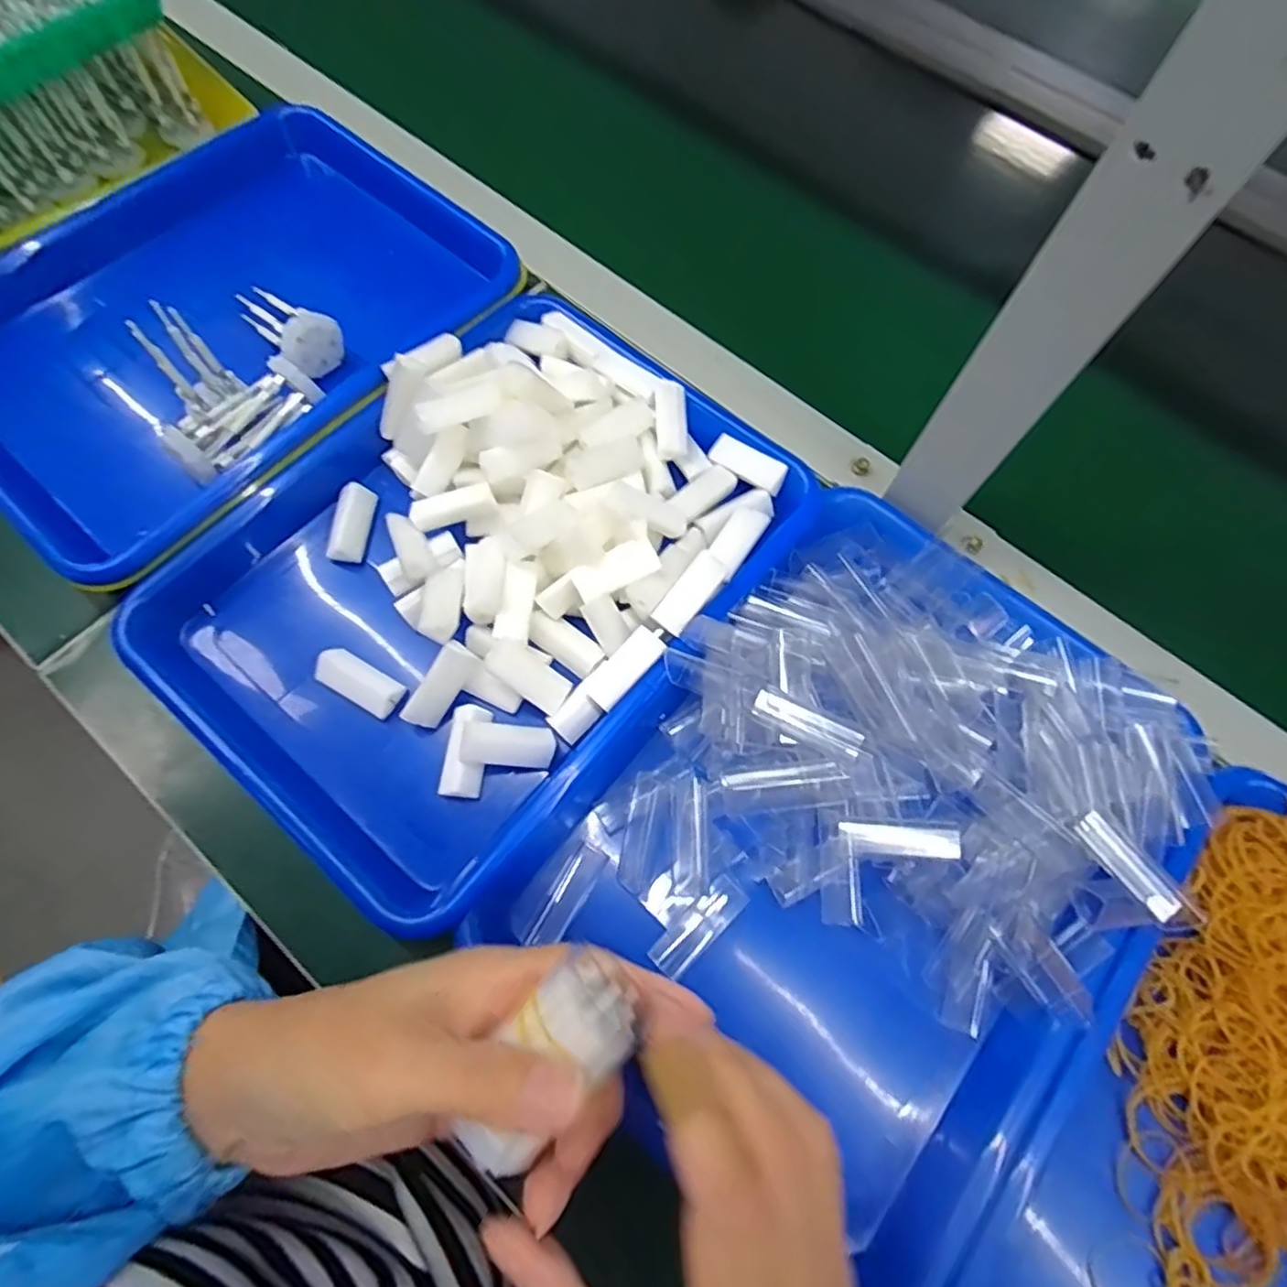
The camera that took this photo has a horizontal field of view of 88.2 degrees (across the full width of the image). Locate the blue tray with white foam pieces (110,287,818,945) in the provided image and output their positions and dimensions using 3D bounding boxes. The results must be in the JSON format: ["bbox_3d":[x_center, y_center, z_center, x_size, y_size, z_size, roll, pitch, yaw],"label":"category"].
[{"bbox_3d":[-0.090,-0.046,0.371,0.249,0.058,0.333,38,72,11],"label":"blue tray with white foam pieces"}]

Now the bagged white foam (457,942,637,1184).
[{"bbox_3d":[-0.029,0.140,0.225,0.035,0.032,0.069,34,81,9],"label":"bagged white foam"}]

